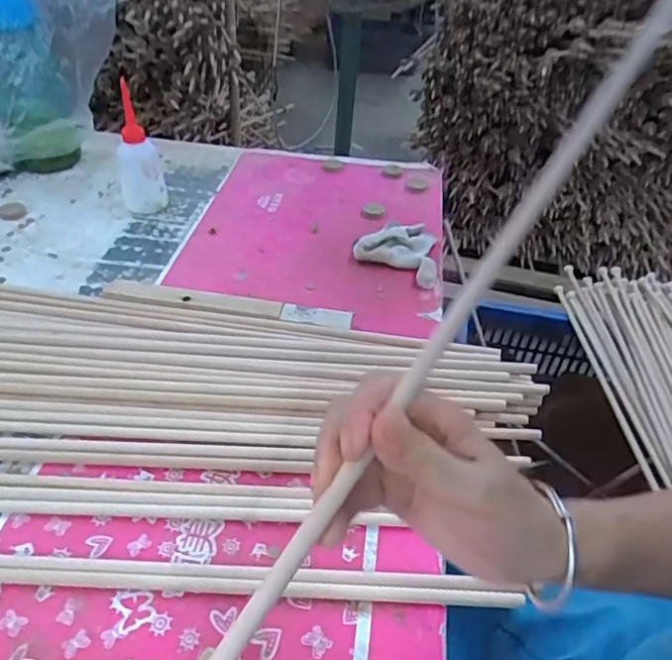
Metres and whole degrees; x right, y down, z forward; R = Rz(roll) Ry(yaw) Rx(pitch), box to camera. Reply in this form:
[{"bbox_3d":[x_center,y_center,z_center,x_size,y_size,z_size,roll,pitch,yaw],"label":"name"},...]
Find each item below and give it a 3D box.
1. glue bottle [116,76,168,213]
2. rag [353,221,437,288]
[{"bbox_3d":[-0.282,-0.250,0.803,0.063,0.160,0.055,-11,42,-18],"label":"glue bottle"},{"bbox_3d":[0.100,-0.115,0.772,0.120,0.033,0.119,23,43,21],"label":"rag"}]

